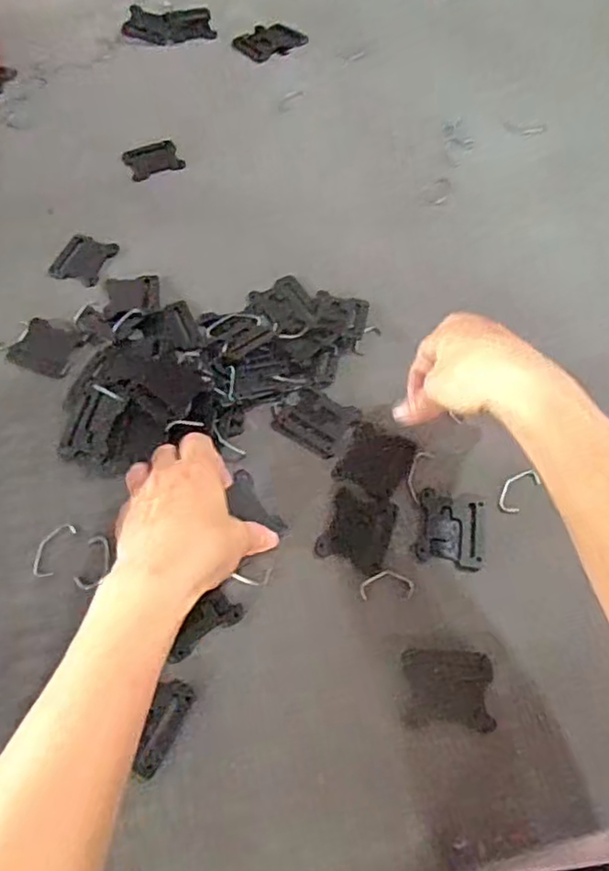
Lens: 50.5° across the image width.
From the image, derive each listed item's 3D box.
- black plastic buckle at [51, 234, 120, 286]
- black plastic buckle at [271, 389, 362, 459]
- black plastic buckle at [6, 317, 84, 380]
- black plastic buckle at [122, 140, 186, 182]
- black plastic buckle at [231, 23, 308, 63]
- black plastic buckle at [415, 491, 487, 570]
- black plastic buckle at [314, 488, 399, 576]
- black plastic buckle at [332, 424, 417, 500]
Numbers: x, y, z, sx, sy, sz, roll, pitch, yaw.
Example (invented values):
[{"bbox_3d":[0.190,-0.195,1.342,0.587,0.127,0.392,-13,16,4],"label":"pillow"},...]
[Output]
[{"bbox_3d":[-0.188,-0.149,0.548,0.044,0.005,0.051,13,59,9],"label":"black plastic buckle"},{"bbox_3d":[0.006,-0.013,0.466,0.054,0.004,0.043,29,63,18],"label":"black plastic buckle"},{"bbox_3d":[-0.199,-0.069,0.498,0.054,0.007,0.045,19,60,13],"label":"black plastic buckle"},{"bbox_3d":[-0.144,-0.265,0.615,0.051,0.004,0.047,-19,59,-11],"label":"black plastic buckle"},{"bbox_3d":[-0.038,-0.436,0.712,0.071,0.004,0.055,-37,64,-20],"label":"black plastic buckle"},{"bbox_3d":[0.096,0.061,0.422,0.042,0.004,0.048,9,58,7],"label":"black plastic buckle"},{"bbox_3d":[0.035,0.061,0.423,0.043,0.004,0.051,20,60,13],"label":"black plastic buckle"},{"bbox_3d":[0.049,0.016,0.449,0.044,0.004,0.048,25,62,16],"label":"black plastic buckle"}]

